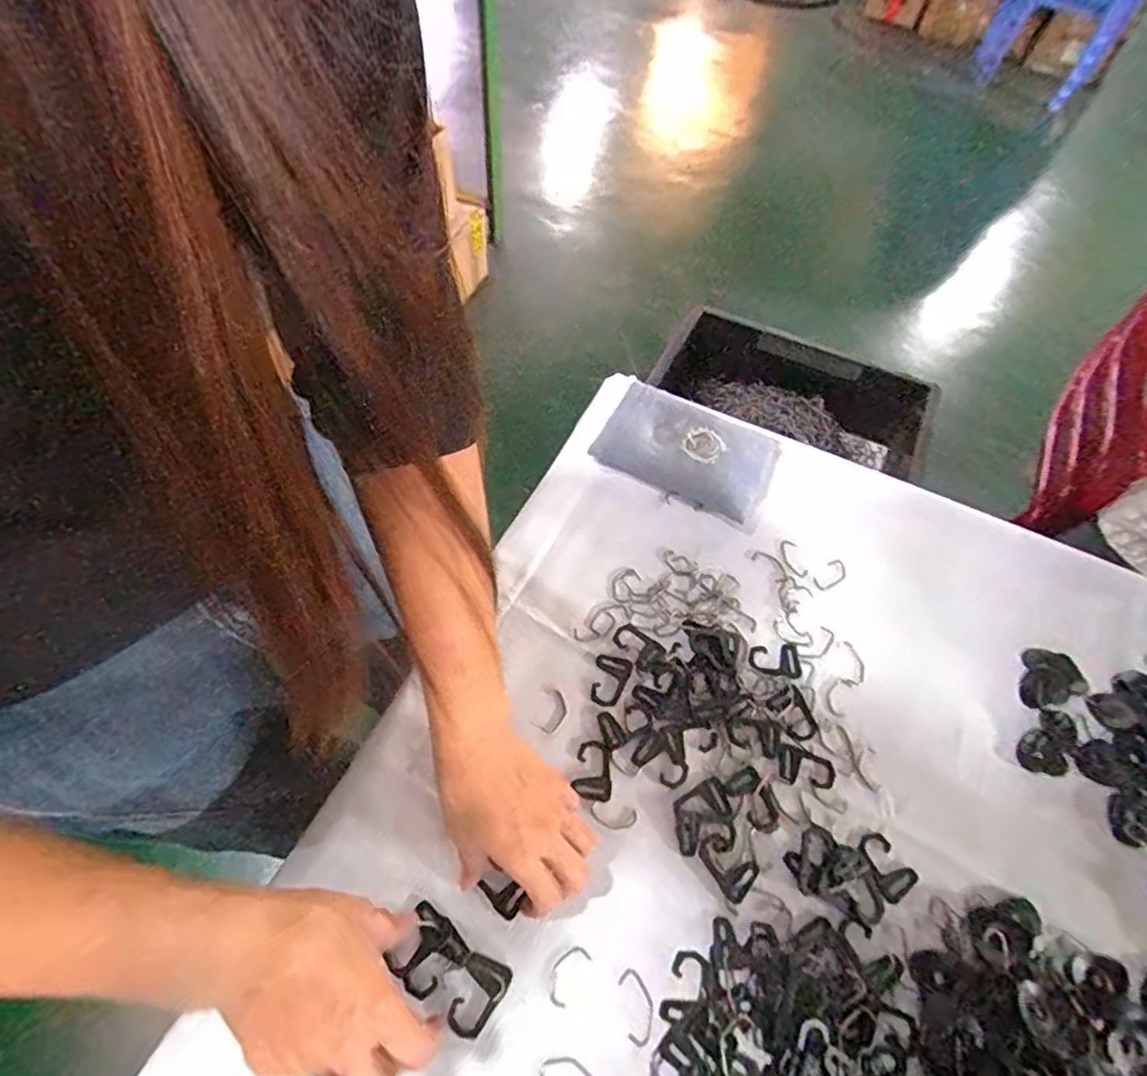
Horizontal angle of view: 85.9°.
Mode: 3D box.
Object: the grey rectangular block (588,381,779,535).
[{"bbox_3d":[0.117,-0.090,0.620,0.172,0.038,0.112,26,59,13],"label":"grey rectangular block"}]

